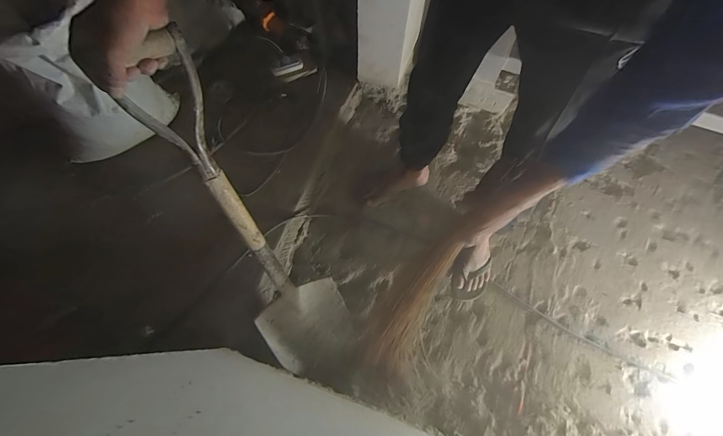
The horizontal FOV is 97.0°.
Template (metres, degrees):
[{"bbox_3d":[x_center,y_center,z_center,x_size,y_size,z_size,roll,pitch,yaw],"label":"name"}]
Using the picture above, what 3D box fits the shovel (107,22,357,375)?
[{"bbox_3d":[-0.186,0.077,0.670,0.221,0.793,0.142,-20,45,-7],"label":"shovel"}]

